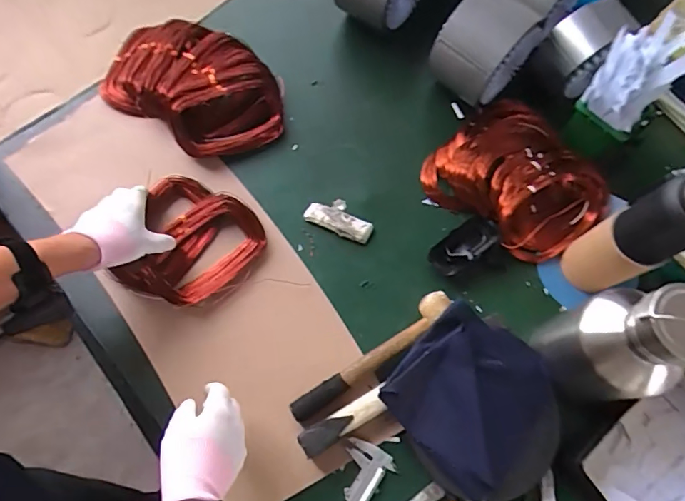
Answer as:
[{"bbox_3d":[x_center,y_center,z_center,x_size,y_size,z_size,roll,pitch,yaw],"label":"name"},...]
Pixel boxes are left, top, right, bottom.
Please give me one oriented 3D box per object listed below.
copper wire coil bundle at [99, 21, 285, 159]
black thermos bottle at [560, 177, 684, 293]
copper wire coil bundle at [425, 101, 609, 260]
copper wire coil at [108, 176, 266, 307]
[{"bbox_3d":[-0.244,-0.277,0.779,0.326,0.043,0.203,34,73,10],"label":"copper wire coil bundle"},{"bbox_3d":[0.367,-0.021,0.570,0.068,0.278,0.087,-28,74,-11],"label":"black thermos bottle"},{"bbox_3d":[0.271,-0.105,0.751,0.210,0.074,0.252,-39,76,-14],"label":"copper wire coil bundle"},{"bbox_3d":[-0.220,-0.008,0.703,0.188,0.049,0.178,0,72,1],"label":"copper wire coil"}]

